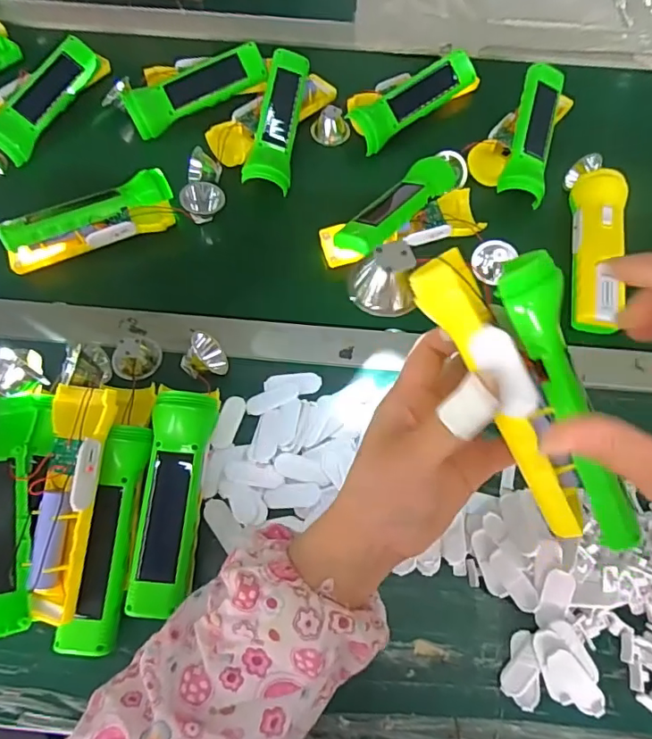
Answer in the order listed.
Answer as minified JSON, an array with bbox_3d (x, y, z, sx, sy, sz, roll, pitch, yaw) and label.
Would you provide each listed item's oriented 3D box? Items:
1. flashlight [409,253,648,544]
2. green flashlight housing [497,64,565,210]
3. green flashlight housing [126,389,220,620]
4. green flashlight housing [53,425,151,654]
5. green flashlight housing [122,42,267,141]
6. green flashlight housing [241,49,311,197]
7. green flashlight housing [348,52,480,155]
[{"bbox_3d":[0.108,0.019,0.269,0.059,0.037,0.175,-27,94,-13],"label":"flashlight"},{"bbox_3d":[0.228,-0.258,0.566,0.047,0.048,0.155,17,67,5],"label":"green flashlight housing"},{"bbox_3d":[-0.118,0.097,0.394,0.046,0.048,0.168,5,65,2],"label":"green flashlight housing"},{"bbox_3d":[-0.162,0.122,0.380,0.036,0.038,0.159,7,67,1],"label":"green flashlight housing"},{"bbox_3d":[-0.147,-0.322,0.582,0.163,0.037,0.055,-26,68,-12],"label":"green flashlight housing"},{"bbox_3d":[-0.051,-0.273,0.563,0.046,0.023,0.156,10,82,2],"label":"green flashlight housing"},{"bbox_3d":[0.100,-0.310,0.591,0.173,0.036,0.049,-38,71,-16],"label":"green flashlight housing"}]

